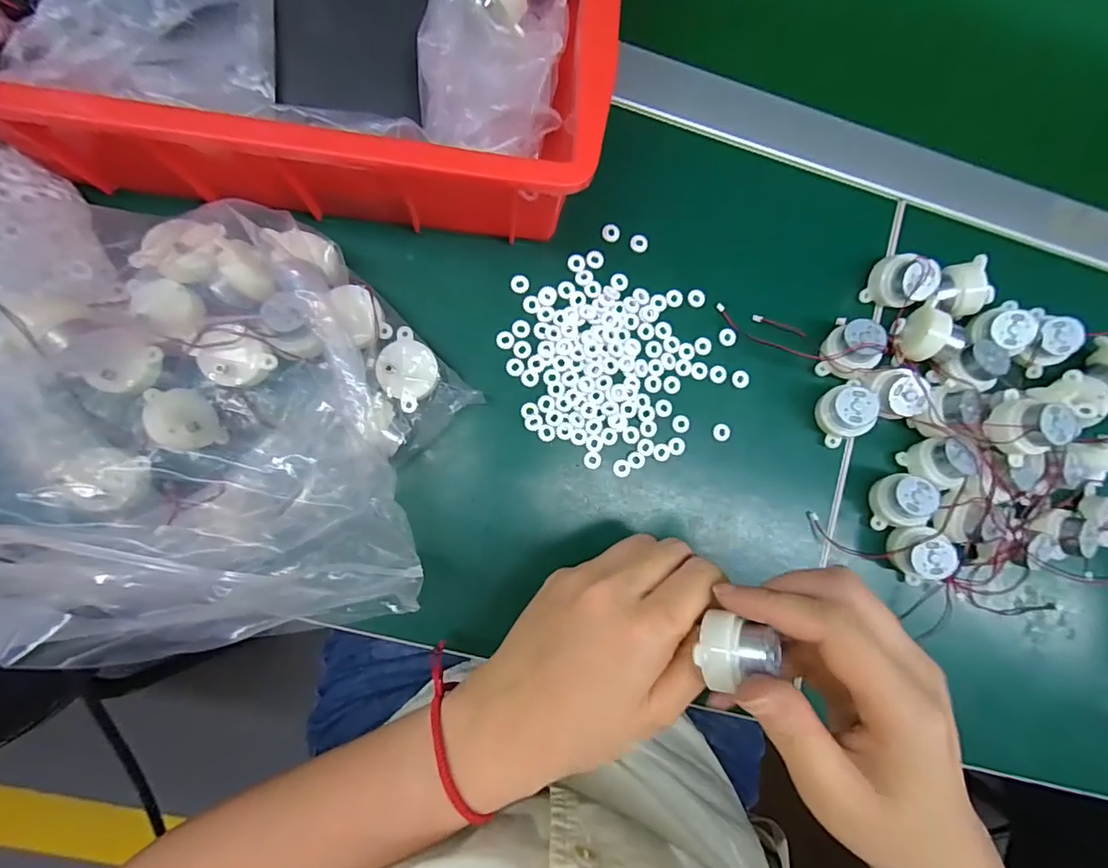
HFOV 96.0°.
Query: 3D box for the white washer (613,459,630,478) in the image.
[{"bbox_3d":[0.041,0.021,0.301,0.010,0.004,0.011,-3,86,-7],"label":"white washer"}]

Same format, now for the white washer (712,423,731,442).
[{"bbox_3d":[0.104,-0.001,0.310,0.011,0.004,0.011,0,86,-1],"label":"white washer"}]

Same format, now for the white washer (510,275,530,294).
[{"bbox_3d":[-0.020,-0.090,0.299,0.011,0.004,0.011,5,85,-6],"label":"white washer"}]

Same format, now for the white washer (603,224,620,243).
[{"bbox_3d":[0.035,-0.124,0.306,0.010,0.004,0.011,0,86,-6],"label":"white washer"}]

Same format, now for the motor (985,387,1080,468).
[{"bbox_3d":[0.273,-0.003,0.287,0.031,0.034,0.034,-40,91,-7],"label":"motor"}]

